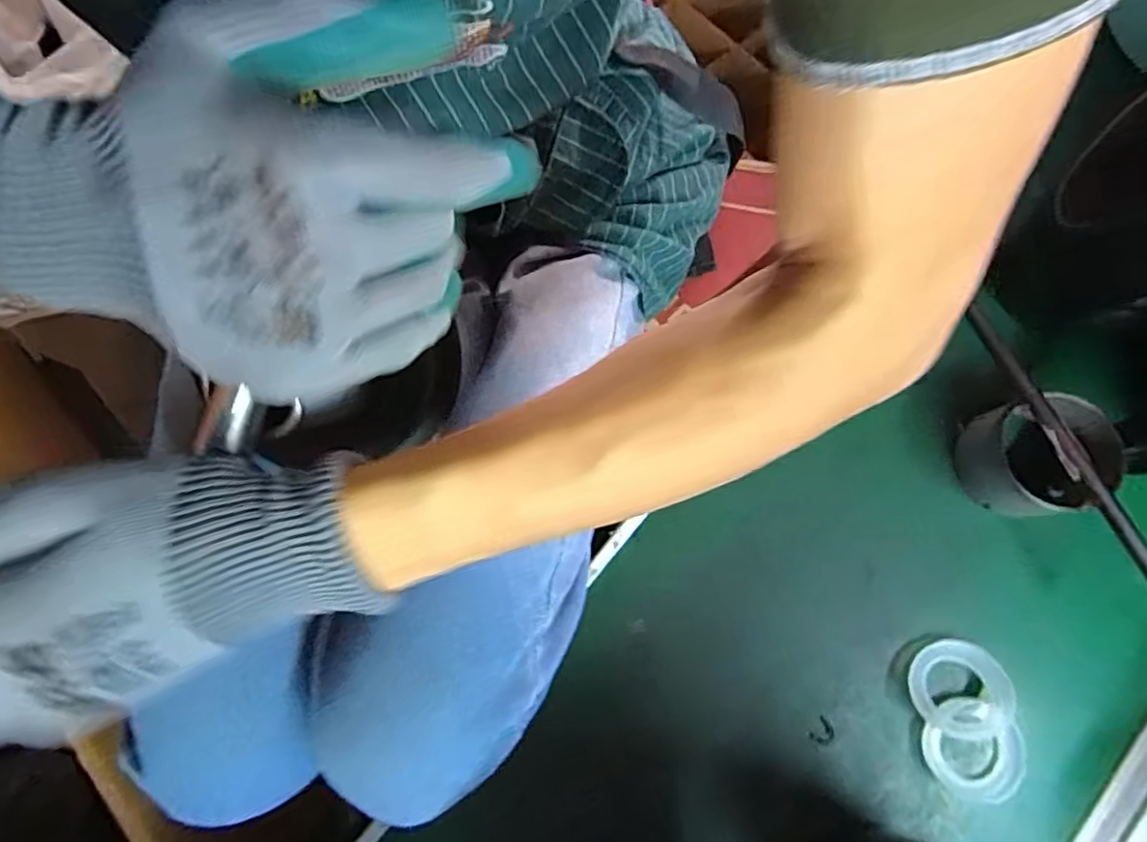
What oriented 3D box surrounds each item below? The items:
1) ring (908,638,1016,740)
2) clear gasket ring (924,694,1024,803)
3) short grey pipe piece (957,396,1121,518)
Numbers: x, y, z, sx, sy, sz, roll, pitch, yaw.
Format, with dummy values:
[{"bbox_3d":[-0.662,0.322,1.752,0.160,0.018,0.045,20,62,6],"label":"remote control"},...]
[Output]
[{"bbox_3d":[0.248,0.171,0.406,0.059,0.014,0.056,0,78,0],"label":"ring"},{"bbox_3d":[0.251,0.205,0.397,0.063,0.007,0.057,17,78,4],"label":"clear gasket ring"},{"bbox_3d":[0.303,0.022,0.419,0.070,0.062,0.074,-21,79,-4],"label":"short grey pipe piece"}]

